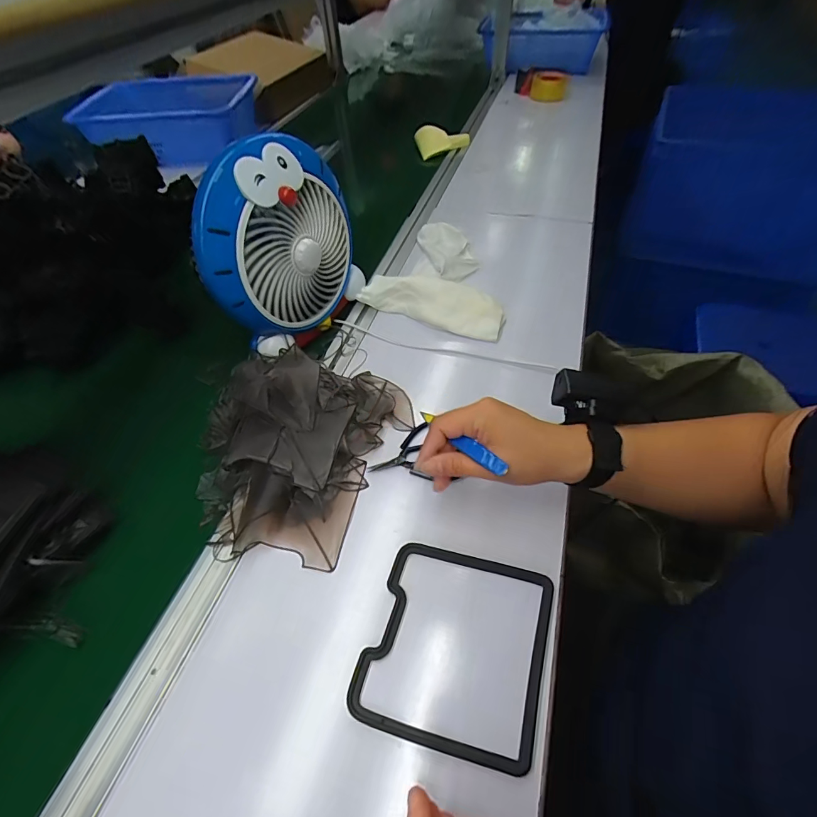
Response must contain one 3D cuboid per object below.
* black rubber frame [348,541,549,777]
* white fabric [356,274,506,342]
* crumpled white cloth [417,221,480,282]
[{"bbox_3d":[0.040,0.197,0.361,0.148,0.005,0.148,11,53,12],"label":"black rubber frame"},{"bbox_3d":[0.032,-0.157,0.619,0.217,0.050,0.069,15,53,15],"label":"white fabric"},{"bbox_3d":[0.069,-0.268,0.722,0.079,0.030,0.144,-17,52,-10],"label":"crumpled white cloth"}]

